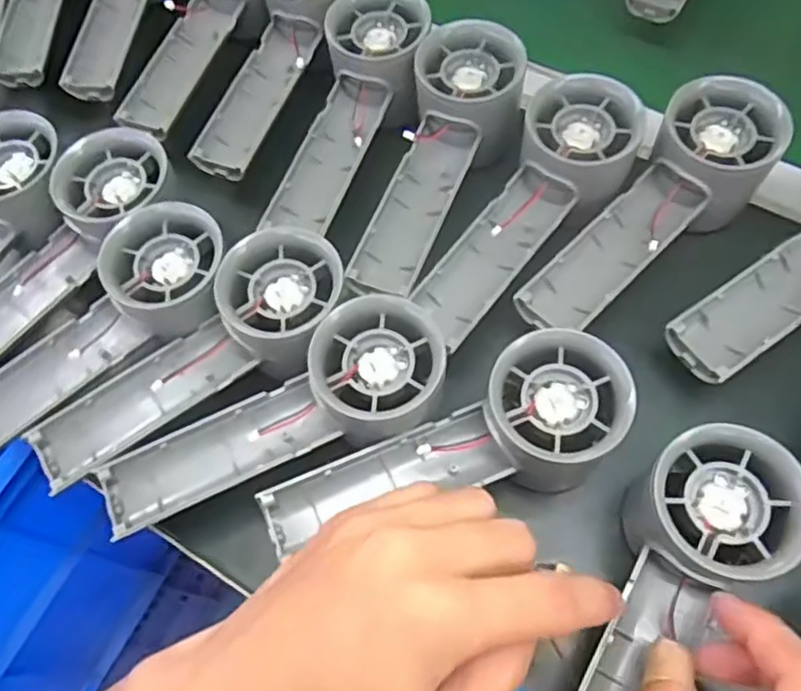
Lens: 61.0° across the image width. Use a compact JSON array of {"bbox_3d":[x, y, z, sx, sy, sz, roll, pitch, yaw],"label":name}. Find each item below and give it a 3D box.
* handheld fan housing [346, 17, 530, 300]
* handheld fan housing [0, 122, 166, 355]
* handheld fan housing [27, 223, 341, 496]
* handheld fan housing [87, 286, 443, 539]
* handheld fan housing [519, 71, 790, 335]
[{"bbox_3d":[0.017,-0.093,0.352,0.055,0.032,0.150,22,81,13],"label":"handheld fan housing"},{"bbox_3d":[-0.171,-0.038,0.336,0.051,0.030,0.157,36,85,18],"label":"handheld fan housing"},{"bbox_3d":[-0.093,0.008,0.308,0.155,0.027,0.055,-37,68,0],"label":"handheld fan housing"},{"bbox_3d":[-0.054,0.033,0.297,0.156,0.028,0.054,-29,66,4],"label":"handheld fan housing"},{"bbox_3d":[0.122,-0.061,0.338,0.152,0.045,0.052,-45,70,-2],"label":"handheld fan housing"}]

